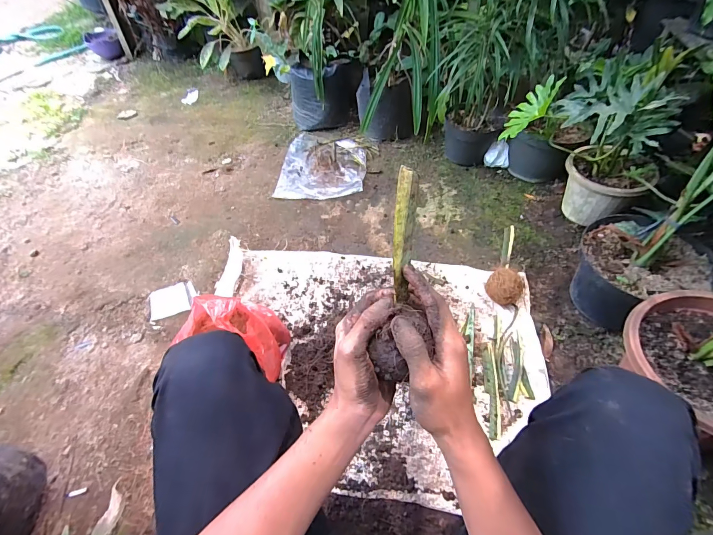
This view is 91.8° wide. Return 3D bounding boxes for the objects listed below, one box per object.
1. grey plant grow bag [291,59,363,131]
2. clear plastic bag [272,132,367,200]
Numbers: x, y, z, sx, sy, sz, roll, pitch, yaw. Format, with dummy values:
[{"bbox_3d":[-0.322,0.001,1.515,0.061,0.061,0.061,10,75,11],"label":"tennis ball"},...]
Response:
[{"bbox_3d":[-0.140,-0.800,1.542,0.246,0.234,0.334,12,54,10],"label":"grey plant grow bag"},{"bbox_3d":[-0.130,-0.403,1.384,0.325,0.022,0.372,4,48,4],"label":"clear plastic bag"}]

